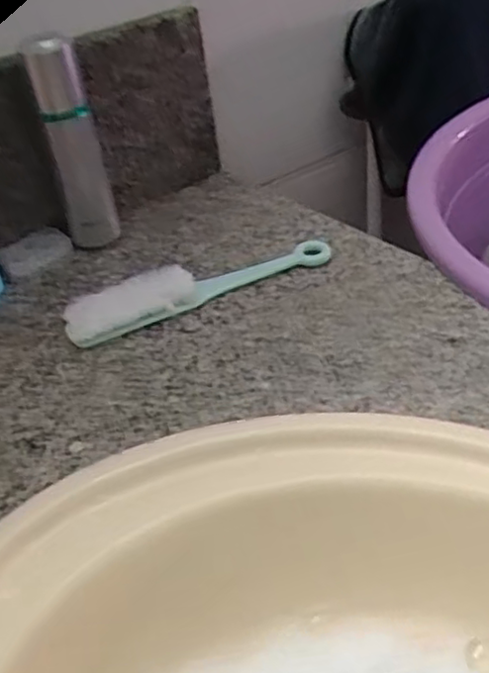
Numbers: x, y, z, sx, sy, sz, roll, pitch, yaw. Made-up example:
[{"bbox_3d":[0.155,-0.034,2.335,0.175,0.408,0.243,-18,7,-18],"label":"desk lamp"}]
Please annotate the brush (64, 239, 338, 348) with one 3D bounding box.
[{"bbox_3d":[-0.031,-0.041,0.509,0.205,0.024,0.033,-20,40,-16],"label":"brush"}]

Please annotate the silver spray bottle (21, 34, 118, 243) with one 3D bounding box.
[{"bbox_3d":[-0.135,-0.148,0.544,0.037,0.170,0.031,-11,38,-6],"label":"silver spray bottle"}]

